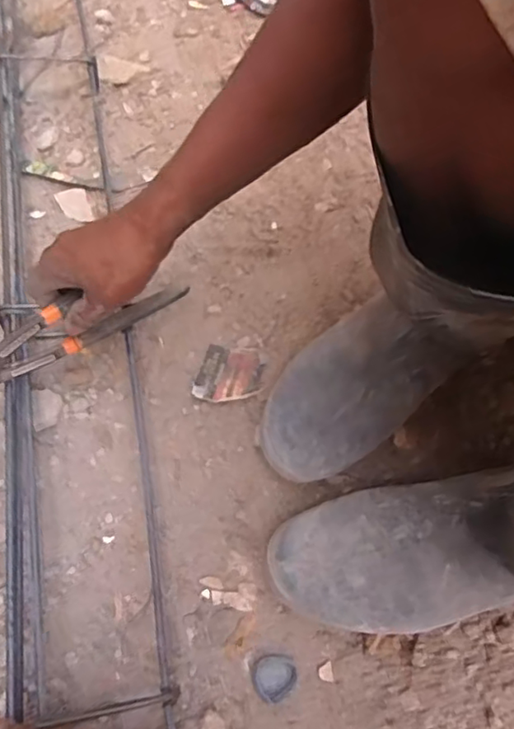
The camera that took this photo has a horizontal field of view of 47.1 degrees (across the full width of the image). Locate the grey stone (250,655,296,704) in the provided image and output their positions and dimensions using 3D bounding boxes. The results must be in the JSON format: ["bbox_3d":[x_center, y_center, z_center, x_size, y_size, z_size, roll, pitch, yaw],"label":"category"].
[{"bbox_3d":[0.014,0.242,0.457,0.034,0.008,0.032,2,64,-4],"label":"grey stone"}]

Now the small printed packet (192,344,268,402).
[{"bbox_3d":[-0.025,0.010,0.562,0.063,0.008,0.057,9,64,-1],"label":"small printed packet"}]

